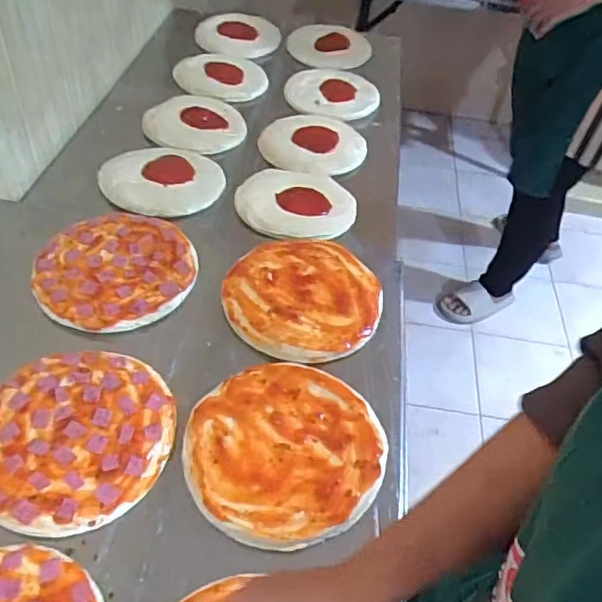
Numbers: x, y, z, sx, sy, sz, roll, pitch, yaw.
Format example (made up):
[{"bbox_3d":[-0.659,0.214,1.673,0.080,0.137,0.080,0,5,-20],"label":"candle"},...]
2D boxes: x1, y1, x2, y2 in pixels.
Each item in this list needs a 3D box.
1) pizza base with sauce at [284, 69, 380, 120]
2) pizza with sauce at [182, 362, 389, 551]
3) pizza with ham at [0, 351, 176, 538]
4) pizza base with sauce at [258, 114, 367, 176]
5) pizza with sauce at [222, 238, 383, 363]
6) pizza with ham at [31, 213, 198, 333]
[{"bbox_3d":[0.067,-0.446,1.233,0.196,0.010,0.178,5,47,-1],"label":"pizza base with sauce"},{"bbox_3d":[-0.015,0.150,0.600,0.202,0.017,0.190,3,47,-3],"label":"pizza with sauce"},{"bbox_3d":[-0.234,0.138,0.595,0.188,0.029,0.196,3,47,-3],"label":"pizza with ham"},{"bbox_3d":[0.034,-0.306,1.093,0.178,0.022,0.208,36,54,25],"label":"pizza base with sauce"},{"bbox_3d":[0.006,-0.013,0.737,0.188,0.015,0.197,3,47,-3],"label":"pizza with sauce"},{"bbox_3d":[-0.238,-0.043,0.742,0.194,0.021,0.188,3,47,-3],"label":"pizza with ham"}]

